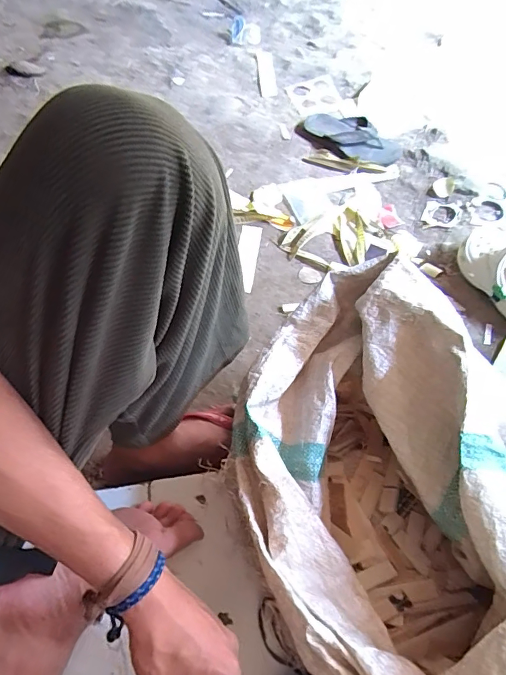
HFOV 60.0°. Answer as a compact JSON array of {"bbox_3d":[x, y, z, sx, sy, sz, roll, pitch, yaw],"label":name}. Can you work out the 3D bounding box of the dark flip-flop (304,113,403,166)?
[{"bbox_3d":[0.251,-0.513,1.125,0.263,0.052,0.112,32,63,14],"label":"dark flip-flop"}]

